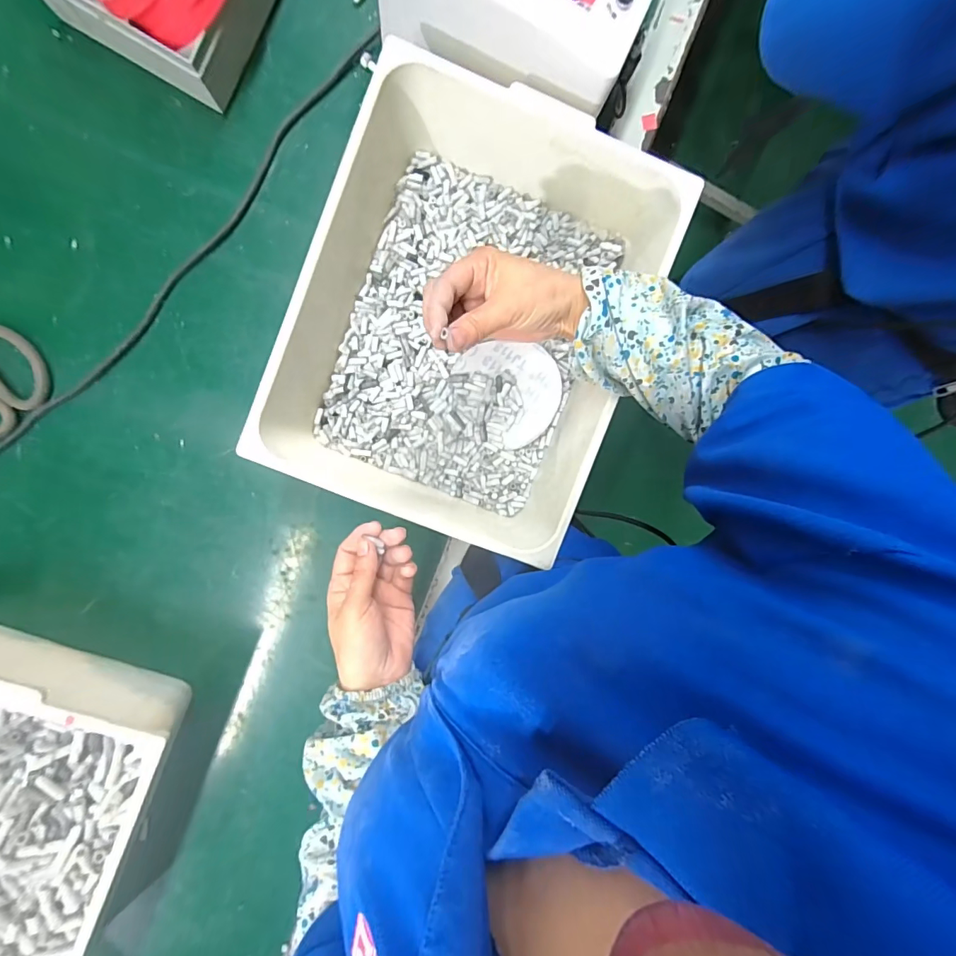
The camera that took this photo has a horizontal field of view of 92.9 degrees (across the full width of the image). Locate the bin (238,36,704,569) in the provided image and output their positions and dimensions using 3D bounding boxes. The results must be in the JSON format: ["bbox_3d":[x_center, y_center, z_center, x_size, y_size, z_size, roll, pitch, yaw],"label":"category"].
[{"bbox_3d":[-0.009,-0.142,0.434,0.277,0.132,0.355,21,93,-9],"label":"bin"}]

